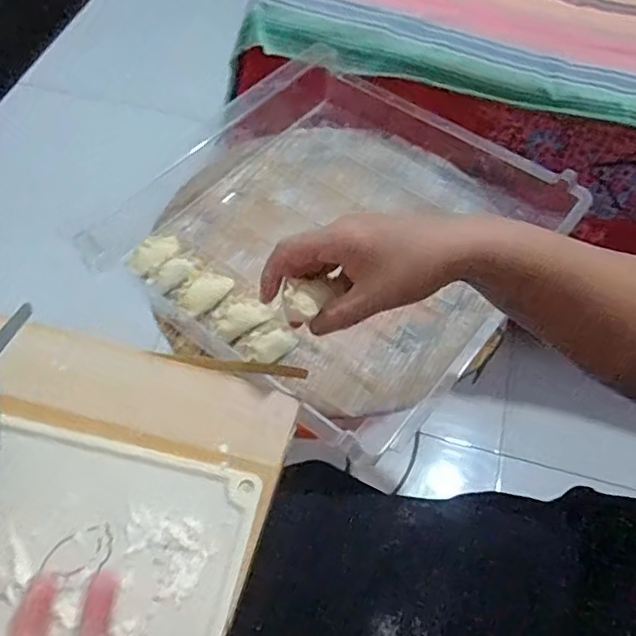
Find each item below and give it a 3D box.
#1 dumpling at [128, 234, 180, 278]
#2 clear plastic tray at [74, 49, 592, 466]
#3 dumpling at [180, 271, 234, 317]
[{"bbox_3d":[-0.154,-0.059,0.576,0.031,0.020,0.052,32,62,17],"label":"dumpling"},{"bbox_3d":[0.019,-0.089,0.592,0.376,0.049,0.367,36,63,19],"label":"clear plastic tray"},{"bbox_3d":[-0.104,-0.023,0.559,0.029,0.021,0.054,33,62,18],"label":"dumpling"}]

